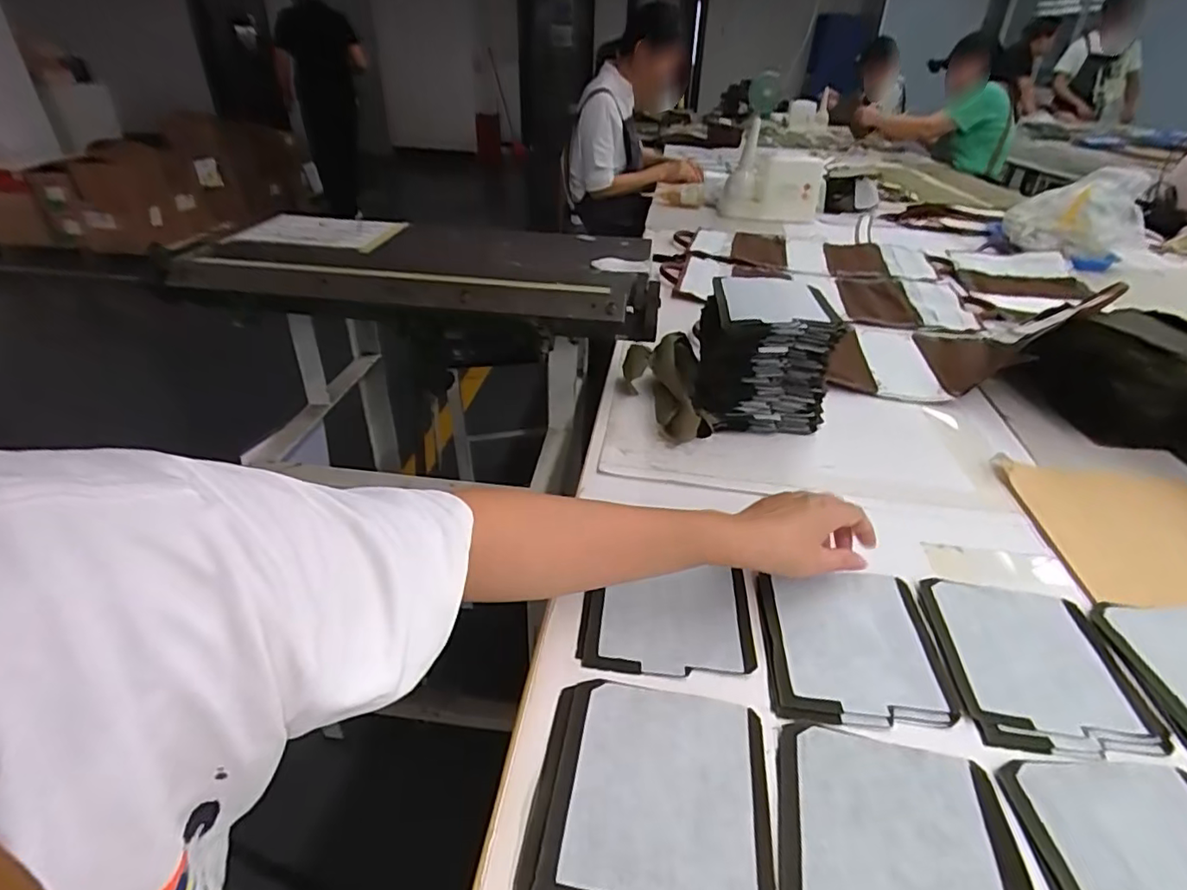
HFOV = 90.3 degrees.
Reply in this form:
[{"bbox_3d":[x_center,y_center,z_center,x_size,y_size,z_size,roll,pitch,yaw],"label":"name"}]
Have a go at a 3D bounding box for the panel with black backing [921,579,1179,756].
[{"bbox_3d":[0.332,0.164,0.446,0.129,0.006,0.145,6,34,7],"label":"panel with black backing"}]

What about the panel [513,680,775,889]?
[{"bbox_3d":[0.035,0.209,0.354,0.135,0.006,0.139,6,34,7],"label":"panel"}]

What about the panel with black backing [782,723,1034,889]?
[{"bbox_3d":[0.174,0.234,0.332,0.132,0.007,0.145,7,34,8],"label":"panel with black backing"}]

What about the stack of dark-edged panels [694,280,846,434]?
[{"bbox_3d":[0.200,-0.109,0.713,0.151,0.147,0.135,3,33,2],"label":"stack of dark-edged panels"}]

